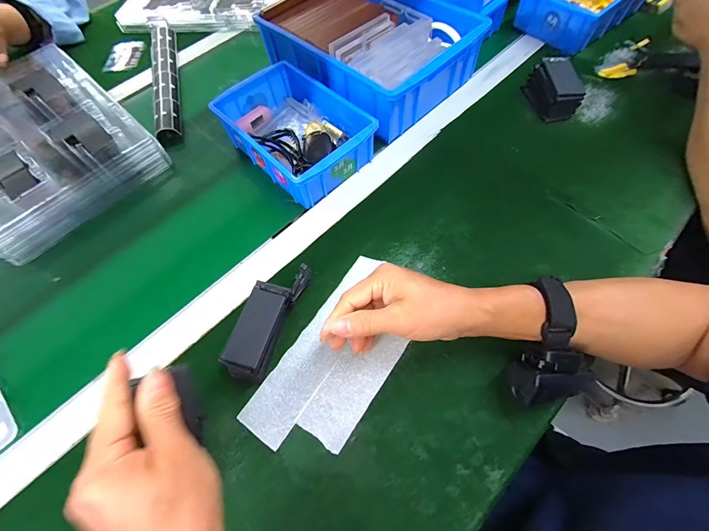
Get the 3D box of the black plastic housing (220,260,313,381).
[{"bbox_3d":[-0.086,0.053,0.335,0.044,0.039,0.119,16,65,13],"label":"black plastic housing"}]

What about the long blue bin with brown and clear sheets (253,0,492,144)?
[{"bbox_3d":[0.021,-0.339,0.498,0.206,0.105,0.296,-41,66,-16],"label":"long blue bin with brown and clear sheets"}]

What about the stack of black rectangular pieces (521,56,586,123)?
[{"bbox_3d":[0.289,-0.259,0.473,0.057,0.050,0.085,-2,62,4],"label":"stack of black rectangular pieces"}]

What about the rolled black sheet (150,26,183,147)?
[{"bbox_3d":[-0.324,-0.321,0.554,0.042,0.024,0.286,-14,67,-8],"label":"rolled black sheet"}]

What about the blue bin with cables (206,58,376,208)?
[{"bbox_3d":[-0.081,-0.182,0.445,0.133,0.067,0.201,-41,66,-16],"label":"blue bin with cables"}]

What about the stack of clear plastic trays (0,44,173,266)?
[{"bbox_3d":[-0.482,-0.200,0.487,0.361,0.051,0.239,39,71,21],"label":"stack of clear plastic trays"}]

